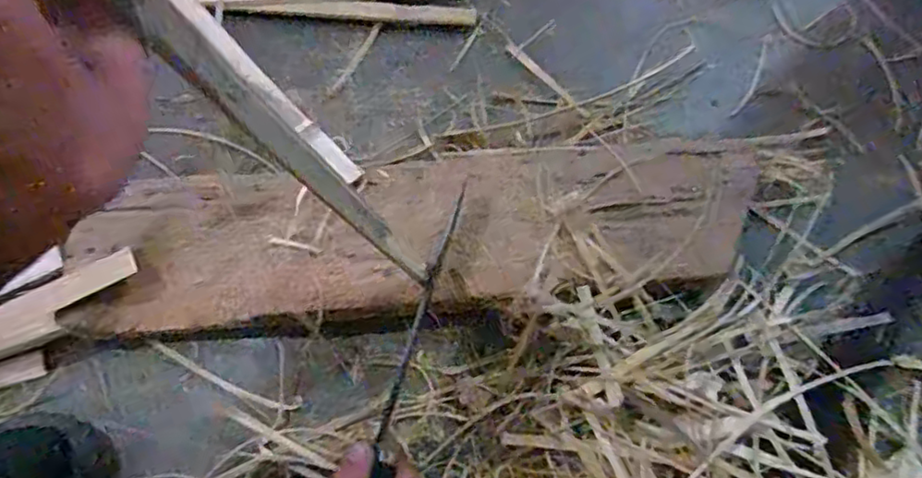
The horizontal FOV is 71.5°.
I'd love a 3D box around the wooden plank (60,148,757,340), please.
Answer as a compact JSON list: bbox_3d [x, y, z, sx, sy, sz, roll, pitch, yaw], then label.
[{"bbox_3d":[-0.035,-0.002,0.522,0.533,0.056,0.130,-5,69,-3],"label":"wooden plank"}]

